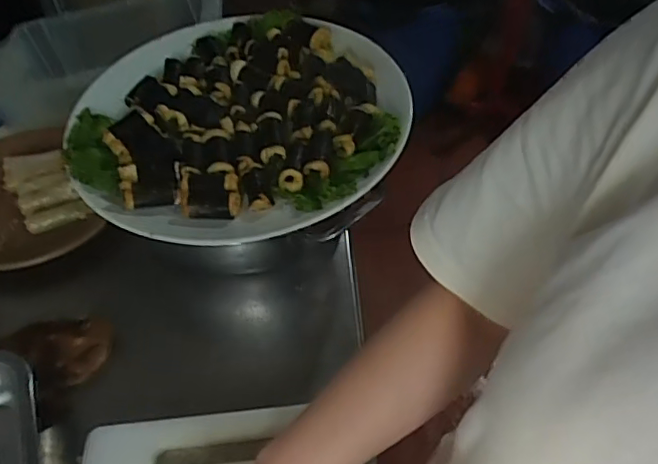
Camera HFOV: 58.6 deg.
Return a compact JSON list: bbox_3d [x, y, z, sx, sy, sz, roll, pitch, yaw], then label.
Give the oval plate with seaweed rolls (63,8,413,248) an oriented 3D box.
[{"bbox_3d":[-0.090,-0.119,0.597,0.335,0.042,0.319,-6,47,-3],"label":"oval plate with seaweed rolls"}]

